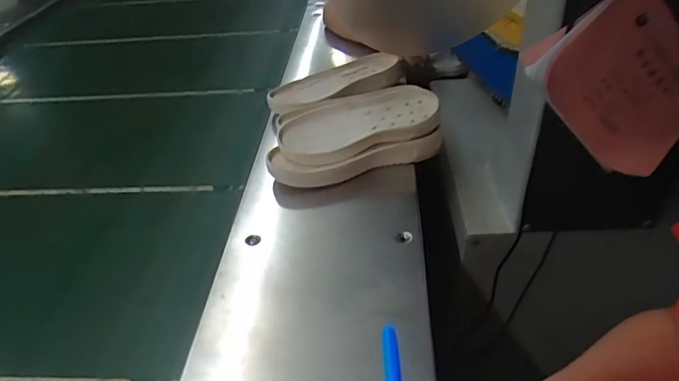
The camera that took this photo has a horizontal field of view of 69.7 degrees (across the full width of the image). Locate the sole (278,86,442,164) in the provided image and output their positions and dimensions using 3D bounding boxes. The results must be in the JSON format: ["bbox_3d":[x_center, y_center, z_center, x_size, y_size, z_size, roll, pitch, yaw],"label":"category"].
[{"bbox_3d":[0.023,-0.098,0.705,0.233,0.042,0.108,-17,42,-12],"label":"sole"}]

